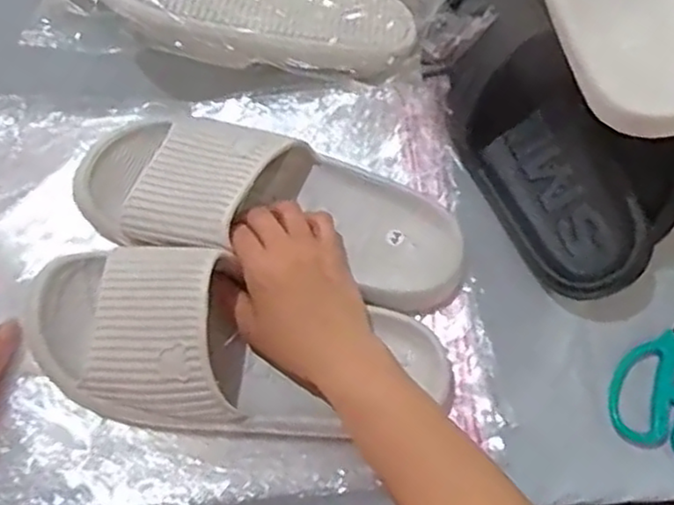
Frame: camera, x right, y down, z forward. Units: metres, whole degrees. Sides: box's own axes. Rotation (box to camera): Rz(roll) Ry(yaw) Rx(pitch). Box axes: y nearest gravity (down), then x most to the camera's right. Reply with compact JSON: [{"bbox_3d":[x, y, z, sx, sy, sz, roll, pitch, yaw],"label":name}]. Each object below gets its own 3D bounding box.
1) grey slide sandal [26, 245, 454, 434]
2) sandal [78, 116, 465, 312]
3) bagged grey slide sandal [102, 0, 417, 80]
[{"bbox_3d":[-0.068,0.063,0.464,0.292,0.081,0.110,10,67,-2],"label":"grey slide sandal"},{"bbox_3d":[-0.048,-0.037,0.505,0.288,0.061,0.105,15,68,0],"label":"sandal"},{"bbox_3d":[-0.069,-0.186,0.550,0.257,0.071,0.109,16,68,8],"label":"bagged grey slide sandal"}]

